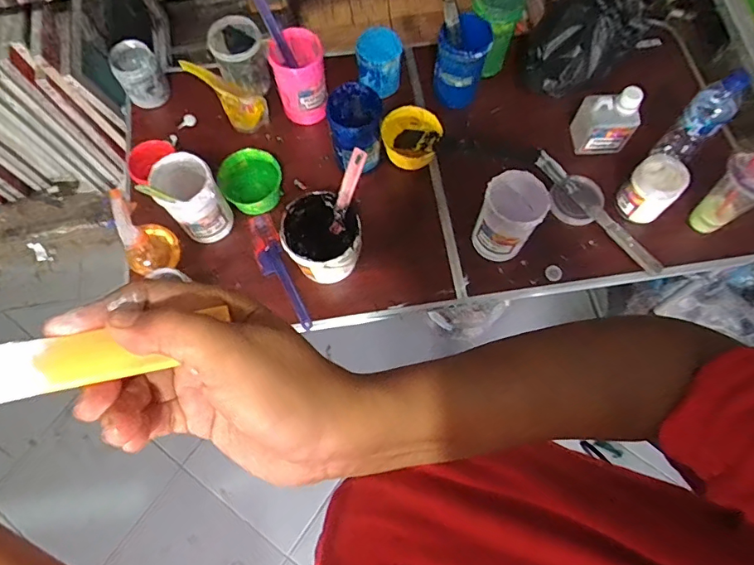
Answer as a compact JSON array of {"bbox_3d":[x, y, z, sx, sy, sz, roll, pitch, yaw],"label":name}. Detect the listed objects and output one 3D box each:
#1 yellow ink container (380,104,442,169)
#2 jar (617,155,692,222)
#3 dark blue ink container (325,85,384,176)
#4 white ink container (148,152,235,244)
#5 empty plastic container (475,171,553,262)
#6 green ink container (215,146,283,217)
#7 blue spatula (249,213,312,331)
[{"bbox_3d":[0.066,-0.276,0.941,0.114,0.072,0.107,0,72,1],"label":"yellow ink container"},{"bbox_3d":[0.488,-0.171,0.858,0.085,0.112,0.080,40,77,13],"label":"jar"},{"bbox_3d":[-0.037,-0.276,0.884,0.092,0.124,0.108,-4,72,0],"label":"dark blue ink container"},{"bbox_3d":[-0.316,-0.144,0.838,0.101,0.137,0.092,0,72,1],"label":"white ink container"},{"bbox_3d":[0.223,-0.111,0.828,0.096,0.151,0.100,0,72,1],"label":"empty plastic container"},{"bbox_3d":[-0.234,-0.186,0.916,0.112,0.072,0.122,0,72,1],"label":"green ink container"},{"bbox_3d":[-0.183,-0.020,0.884,0.050,0.010,0.237,-22,73,-6],"label":"blue spatula"}]

